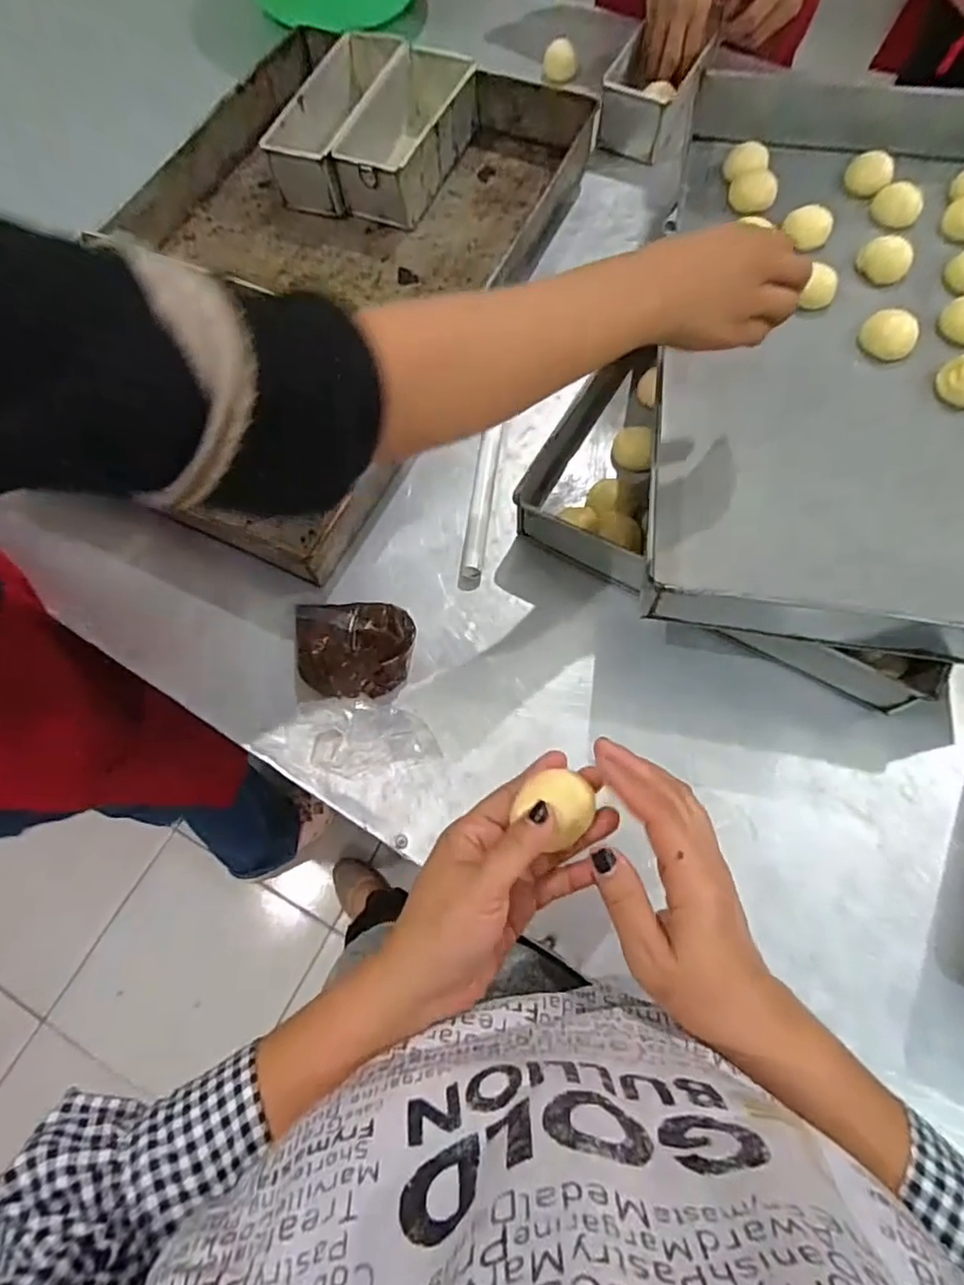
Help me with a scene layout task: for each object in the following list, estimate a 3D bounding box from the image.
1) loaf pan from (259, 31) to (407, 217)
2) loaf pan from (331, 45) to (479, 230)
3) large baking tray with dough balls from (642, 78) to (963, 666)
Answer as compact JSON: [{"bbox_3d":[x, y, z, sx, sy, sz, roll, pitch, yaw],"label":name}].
[{"bbox_3d":[-0.168,-0.627,0.749,0.097,0.069,0.244,18,70,9],"label":"loaf pan"},{"bbox_3d":[-0.083,-0.599,0.736,0.101,0.067,0.231,23,70,11],"label":"loaf pan"},{"bbox_3d":[0.348,-0.291,0.566,0.367,0.078,0.646,10,68,6],"label":"large baking tray with dough balls"}]

